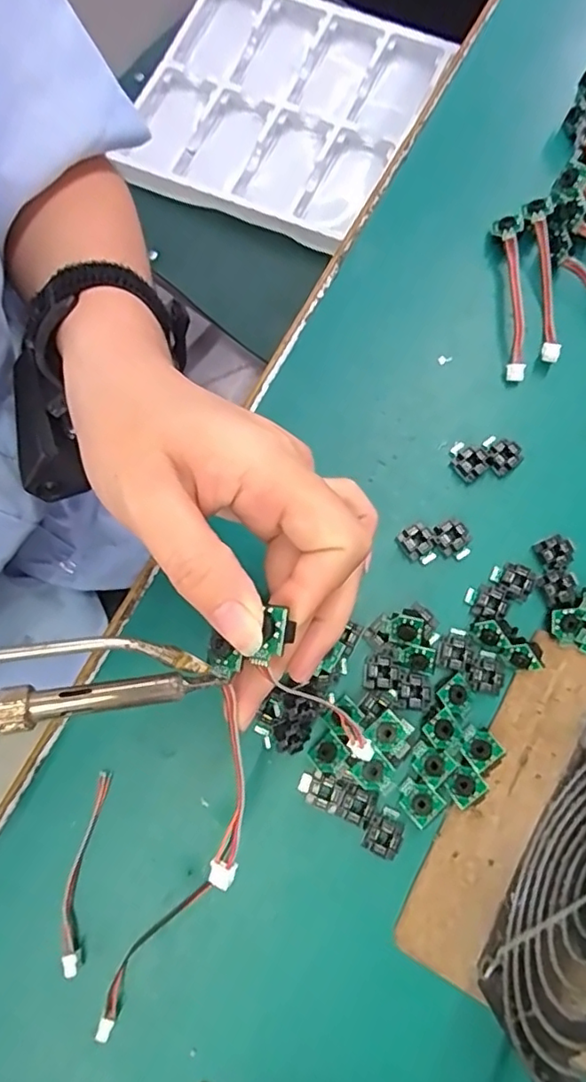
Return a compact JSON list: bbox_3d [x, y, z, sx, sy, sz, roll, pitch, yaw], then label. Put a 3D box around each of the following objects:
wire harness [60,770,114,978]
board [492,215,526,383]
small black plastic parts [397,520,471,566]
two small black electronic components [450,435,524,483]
[{"bbox_3d":[-0.087,0.134,0.244,0.011,0.010,0.073,5,78,1],"label":"wire harness"},{"bbox_3d":[0.110,-0.121,0.296,0.013,0.012,0.085,-1,78,0],"label":"board"},{"bbox_3d":[0.064,0.001,0.271,0.030,0.010,0.017,-2,78,0],"label":"small black plastic parts"},{"bbox_3d":[0.091,-0.039,0.281,0.030,0.010,0.019,-9,78,-2],"label":"two small black electronic components"}]

